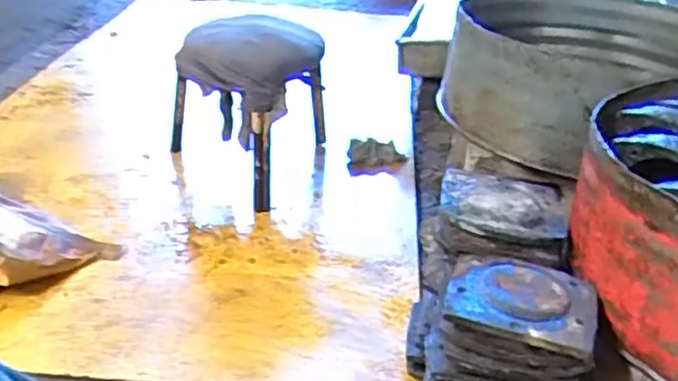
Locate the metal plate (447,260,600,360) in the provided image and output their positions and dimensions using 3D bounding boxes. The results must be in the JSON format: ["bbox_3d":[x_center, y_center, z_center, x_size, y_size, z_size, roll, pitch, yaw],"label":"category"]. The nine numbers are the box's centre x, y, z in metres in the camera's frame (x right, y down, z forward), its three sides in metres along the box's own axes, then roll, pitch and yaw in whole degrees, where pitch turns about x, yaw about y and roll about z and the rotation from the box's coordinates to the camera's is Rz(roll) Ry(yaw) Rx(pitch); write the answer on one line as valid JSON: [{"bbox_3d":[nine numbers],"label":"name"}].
[{"bbox_3d":[0.201,0.117,0.775,0.153,0.012,0.127,13,30,17],"label":"metal plate"}]

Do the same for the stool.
[{"bbox_3d":[-0.181,-0.146,1.337,0.314,0.338,0.264,1,28,-5],"label":"stool"}]

